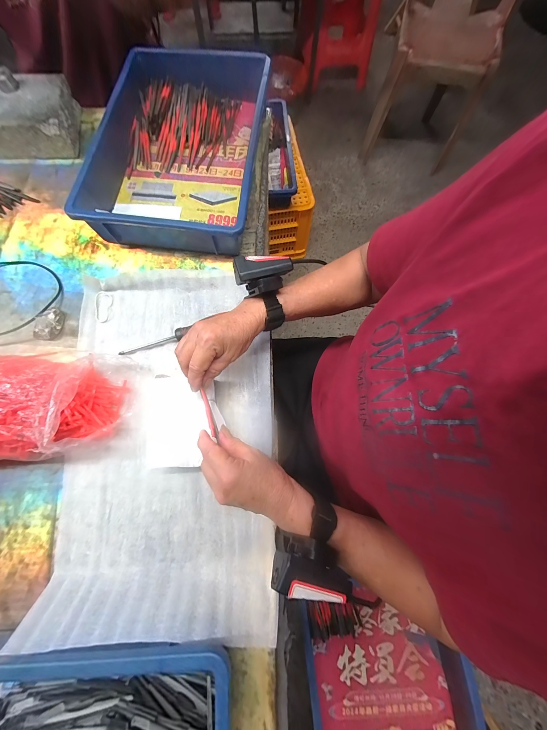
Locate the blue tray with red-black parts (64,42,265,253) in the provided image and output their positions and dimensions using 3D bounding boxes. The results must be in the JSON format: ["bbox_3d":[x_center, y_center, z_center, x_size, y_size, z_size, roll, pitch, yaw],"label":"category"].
[{"bbox_3d":[-0.172,-0.424,0.470,0.282,0.076,0.434,5,75,0],"label":"blue tray with red-black parts"}]

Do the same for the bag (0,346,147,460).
[{"bbox_3d":[-0.343,0.055,0.339,0.263,0.083,0.165,2,75,-1],"label":"bag"}]

